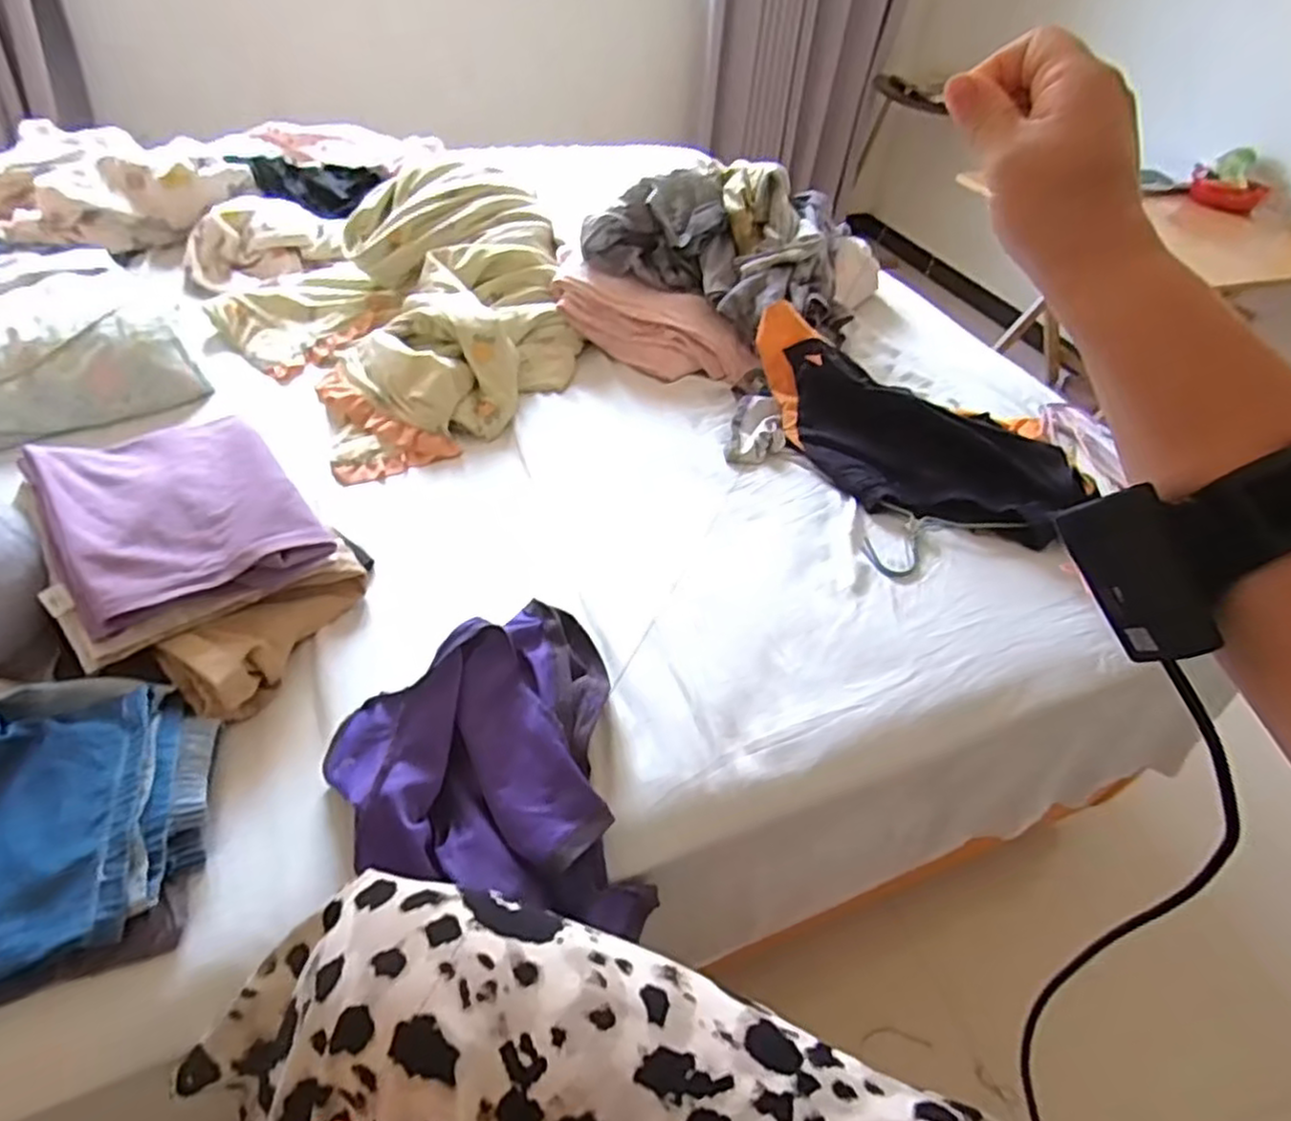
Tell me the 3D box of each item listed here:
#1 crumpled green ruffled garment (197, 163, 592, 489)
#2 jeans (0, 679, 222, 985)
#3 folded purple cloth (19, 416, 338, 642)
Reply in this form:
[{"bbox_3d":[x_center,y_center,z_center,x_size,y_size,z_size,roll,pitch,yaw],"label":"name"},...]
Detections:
[{"bbox_3d":[-0.376,-0.433,1.098,0.472,0.160,0.710,-24,52,-27],"label":"crumpled green ruffled garment"},{"bbox_3d":[-0.424,0.183,0.524,0.186,0.055,0.224,-9,47,-16],"label":"jeans"},{"bbox_3d":[-0.446,-0.057,0.682,0.189,0.053,0.255,-28,54,-30],"label":"folded purple cloth"}]

